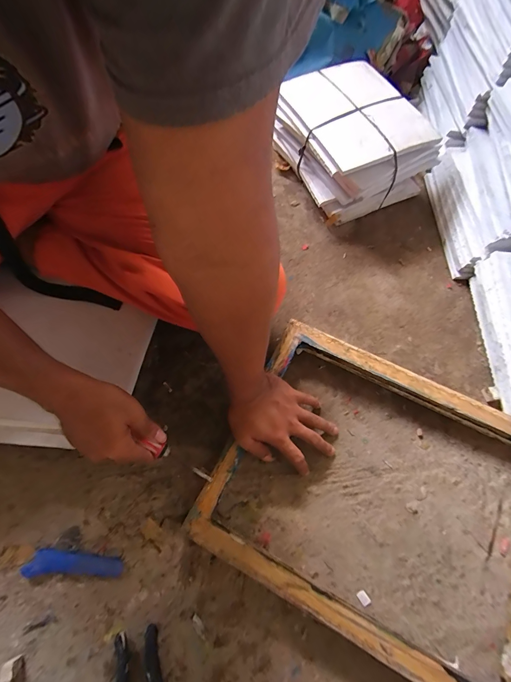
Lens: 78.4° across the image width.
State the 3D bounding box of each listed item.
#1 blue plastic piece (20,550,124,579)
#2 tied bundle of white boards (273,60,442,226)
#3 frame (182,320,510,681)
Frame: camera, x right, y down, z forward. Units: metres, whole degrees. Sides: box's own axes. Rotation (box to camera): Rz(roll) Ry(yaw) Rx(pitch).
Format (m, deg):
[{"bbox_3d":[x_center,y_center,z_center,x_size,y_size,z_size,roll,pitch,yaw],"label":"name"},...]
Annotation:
[{"bbox_3d":[-0.256,0.312,0.440,0.136,0.011,0.032,-1,66,1],"label":"blue plastic piece"},{"bbox_3d":[0.200,-0.408,0.664,0.242,0.149,0.271,-26,70,-10],"label":"tied bundle of white boards"},{"bbox_3d":[0.180,0.203,0.443,0.447,0.043,0.357,25,69,11],"label":"frame"}]

